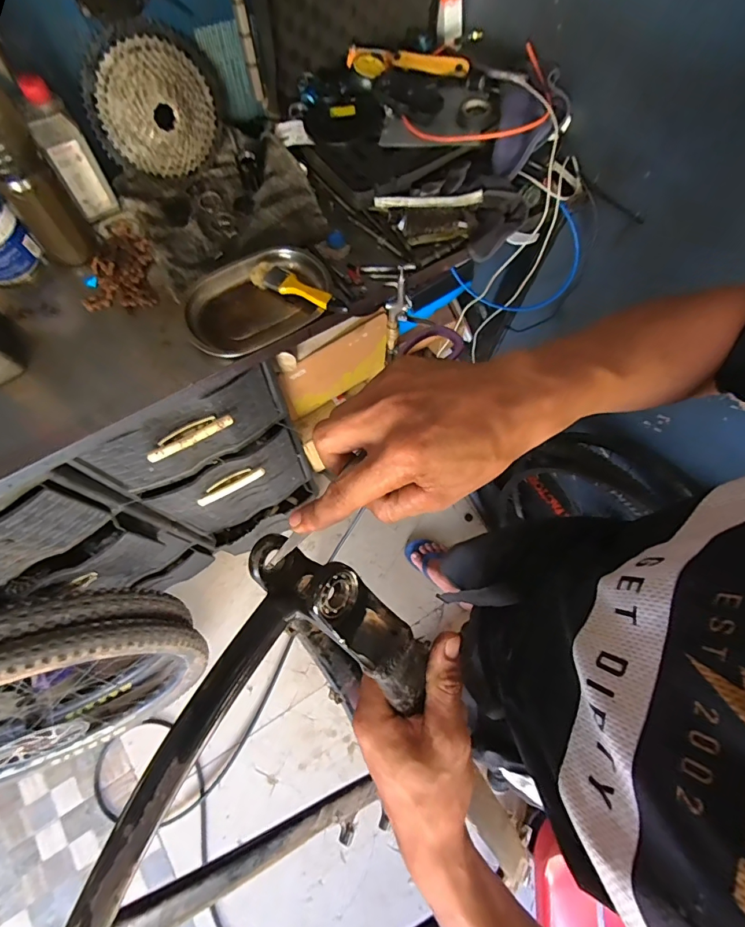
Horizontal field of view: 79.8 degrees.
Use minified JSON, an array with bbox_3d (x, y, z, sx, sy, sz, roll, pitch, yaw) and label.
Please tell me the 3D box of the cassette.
[{"bbox_3d":[-0.318,-0.530,0.670,0.200,0.162,0.065,-34,75,-12],"label":"cassette"}]

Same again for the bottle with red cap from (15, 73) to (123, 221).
[{"bbox_3d":[-0.436,-0.444,0.638,0.062,0.171,0.056,-30,74,-11],"label":"bottle with red cap"}]

